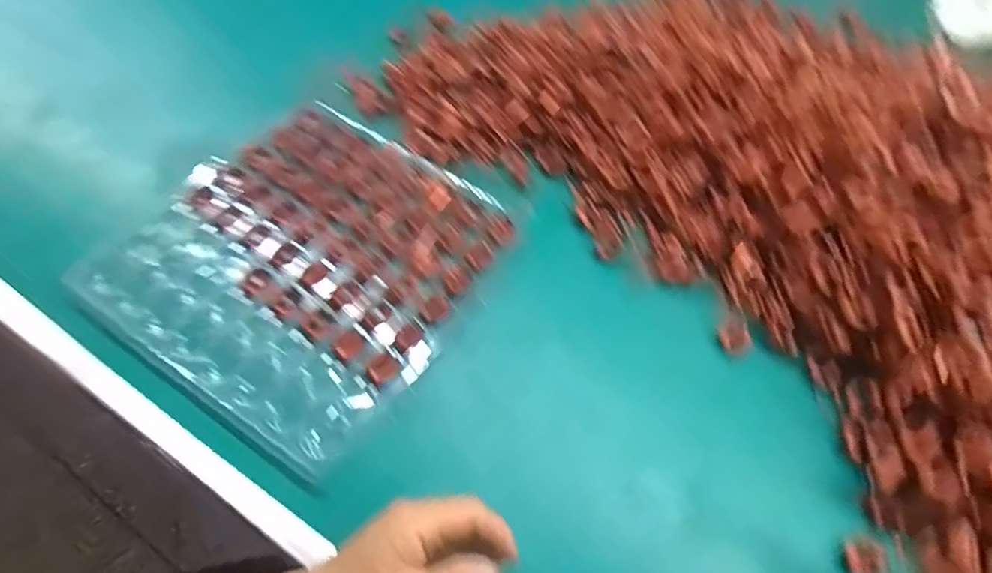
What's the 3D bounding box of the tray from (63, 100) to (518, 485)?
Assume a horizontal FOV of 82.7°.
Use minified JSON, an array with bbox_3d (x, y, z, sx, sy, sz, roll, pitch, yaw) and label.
[{"bbox_3d":[-0.162,-0.029,0.488,0.270,0.019,0.280,30,65,14],"label":"tray"}]

